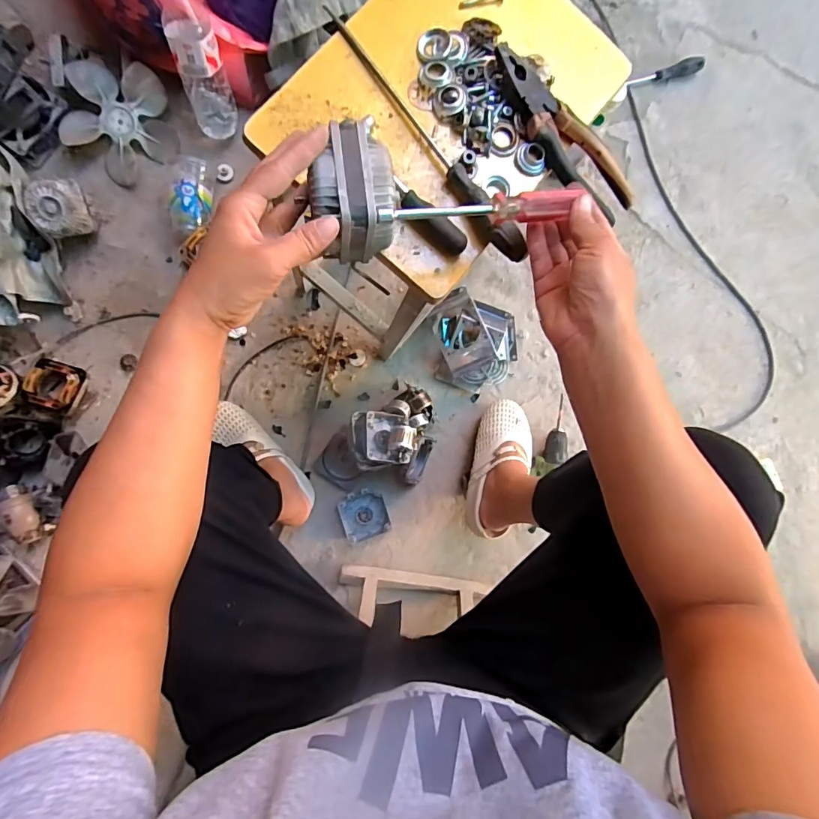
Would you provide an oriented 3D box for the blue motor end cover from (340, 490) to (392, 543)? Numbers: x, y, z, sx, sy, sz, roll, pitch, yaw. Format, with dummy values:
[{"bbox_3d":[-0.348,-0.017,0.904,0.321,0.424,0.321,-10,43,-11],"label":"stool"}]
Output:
[{"bbox_3d":[-0.083,0.197,0.845,0.083,0.019,0.091,-16,92,-5],"label":"blue motor end cover"}]

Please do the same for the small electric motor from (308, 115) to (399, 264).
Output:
[{"bbox_3d":[-0.043,-0.169,0.360,0.061,0.063,0.084,-1,90,-5],"label":"small electric motor"}]

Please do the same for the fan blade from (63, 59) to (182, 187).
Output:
[{"bbox_3d":[-0.501,-0.492,0.786,0.175,0.023,0.181,-4,108,-13],"label":"fan blade"}]

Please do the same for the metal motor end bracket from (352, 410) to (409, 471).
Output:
[{"bbox_3d":[-0.054,0.054,0.775,0.095,0.057,0.100,1,89,-5],"label":"metal motor end bracket"}]

